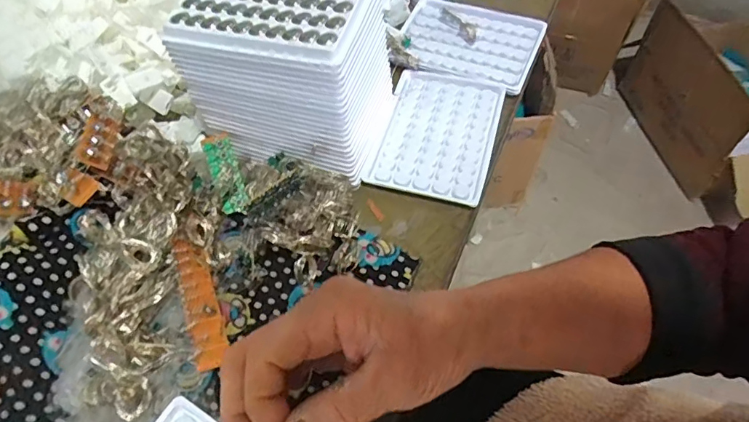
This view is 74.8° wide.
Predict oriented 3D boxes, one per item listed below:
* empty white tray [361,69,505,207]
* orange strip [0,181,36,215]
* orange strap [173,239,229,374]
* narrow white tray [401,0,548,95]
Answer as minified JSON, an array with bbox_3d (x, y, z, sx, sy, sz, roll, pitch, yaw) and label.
[{"bbox_3d":[0.055,-0.068,0.417,0.092,0.006,0.130,13,60,11],"label":"empty white tray"},{"bbox_3d":[-0.255,-0.009,0.334,0.037,0.007,0.023,9,94,-18],"label":"orange strip"},{"bbox_3d":[-0.121,0.060,0.337,0.022,0.007,0.096,-3,55,-36],"label":"orange strap"},{"bbox_3d":[0.088,-0.165,0.471,0.132,0.010,0.094,20,62,15],"label":"narrow white tray"}]

